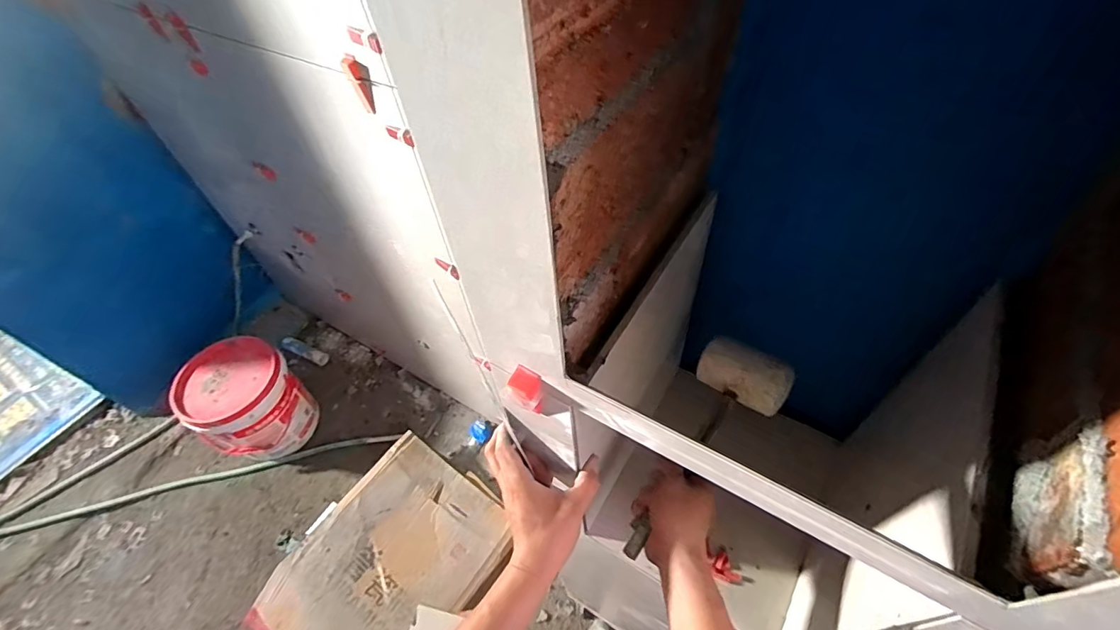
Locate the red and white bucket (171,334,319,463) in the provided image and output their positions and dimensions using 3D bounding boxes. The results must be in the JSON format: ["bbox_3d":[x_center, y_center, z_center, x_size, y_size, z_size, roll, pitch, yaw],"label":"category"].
[{"bbox_3d":[-1.026,0.289,1.615,0.304,0.356,0.298,-3,52,3],"label":"red and white bucket"}]

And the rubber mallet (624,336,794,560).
[{"bbox_3d":[0.157,0.154,0.561,0.104,0.055,0.271,30,70,25],"label":"rubber mallet"}]

